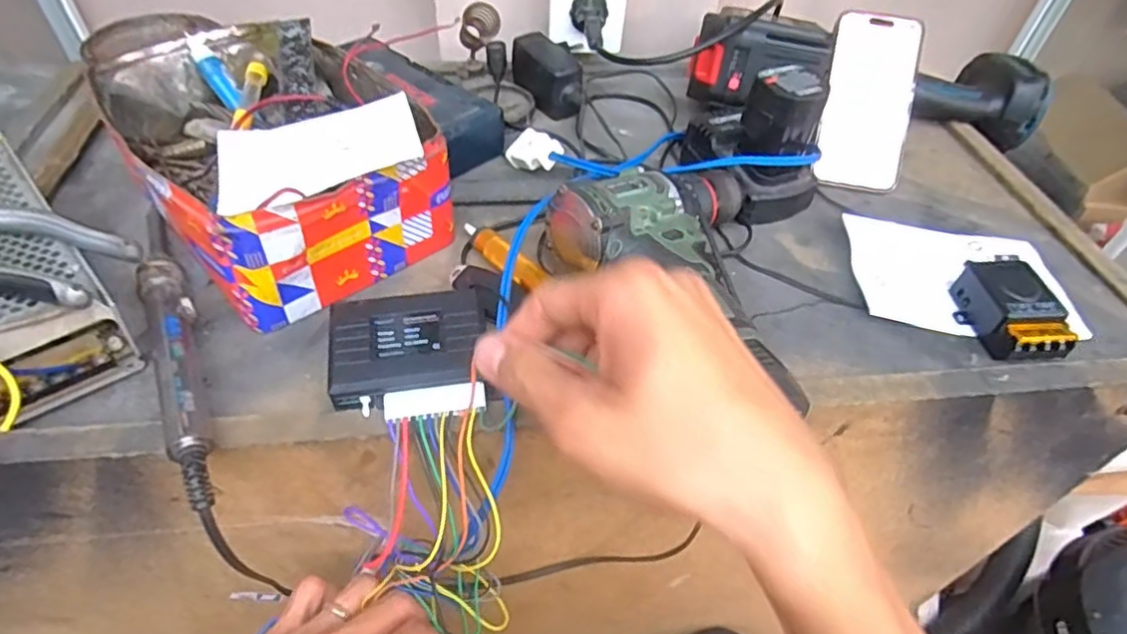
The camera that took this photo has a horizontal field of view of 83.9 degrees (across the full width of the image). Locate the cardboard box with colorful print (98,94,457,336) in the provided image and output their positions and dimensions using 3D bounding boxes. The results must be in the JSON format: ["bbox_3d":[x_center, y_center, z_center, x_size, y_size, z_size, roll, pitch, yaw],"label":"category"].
[{"bbox_3d":[-0.160,-0.075,0.396,0.160,0.084,0.118,-28,56,-27],"label":"cardboard box with colorful print"}]

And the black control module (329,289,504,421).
[{"bbox_3d":[-0.084,0.020,0.347,0.082,0.022,0.071,-6,49,-10],"label":"black control module"}]

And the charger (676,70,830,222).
[{"bbox_3d":[0.147,-0.141,0.475,0.069,0.094,0.104,-14,50,-17],"label":"charger"}]

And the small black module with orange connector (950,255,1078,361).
[{"bbox_3d":[0.285,-0.006,0.401,0.042,0.027,0.070,-5,48,-9],"label":"small black module with orange connector"}]

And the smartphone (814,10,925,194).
[{"bbox_3d":[0.251,-0.178,0.518,0.067,0.004,0.143,10,91,10],"label":"smartphone"}]

